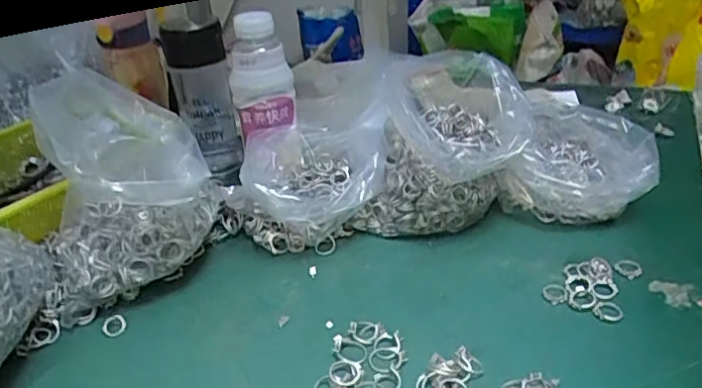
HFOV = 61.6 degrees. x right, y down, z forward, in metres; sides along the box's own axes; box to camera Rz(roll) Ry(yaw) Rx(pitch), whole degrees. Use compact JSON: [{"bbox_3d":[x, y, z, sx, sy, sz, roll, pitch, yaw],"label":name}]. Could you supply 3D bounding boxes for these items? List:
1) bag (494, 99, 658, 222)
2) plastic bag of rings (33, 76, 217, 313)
[{"bbox_3d":[0.230,-0.034,0.604,0.153,0.087,0.122,0,31,9],"label":"bag"},{"bbox_3d":[-0.202,0.000,0.524,0.143,0.183,0.124,-10,31,-9],"label":"plastic bag of rings"}]

